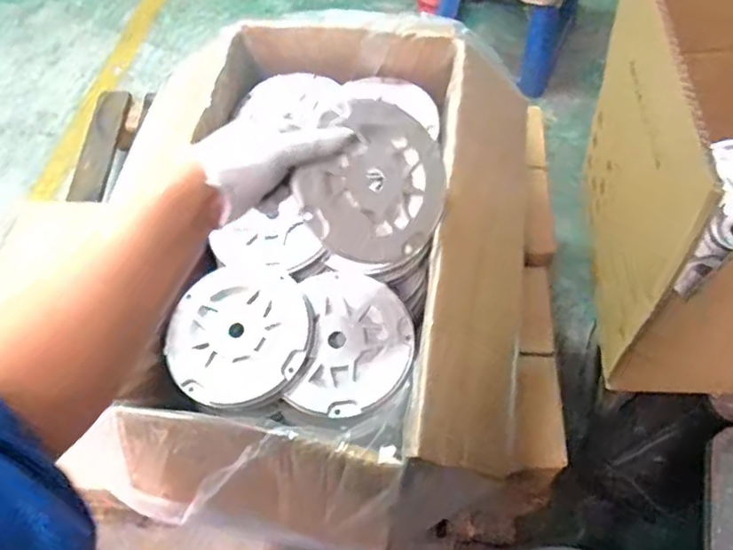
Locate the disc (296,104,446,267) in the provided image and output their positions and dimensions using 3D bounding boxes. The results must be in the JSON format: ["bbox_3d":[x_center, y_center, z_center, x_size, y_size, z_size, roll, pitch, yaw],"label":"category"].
[{"bbox_3d":[0.010,-0.077,0.527,0.120,0.012,0.132,0,90,-24],"label":"disc"}]

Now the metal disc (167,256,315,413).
[{"bbox_3d":[-0.118,0.054,0.589,0.134,0.015,0.143,-2,64,3],"label":"metal disc"}]

